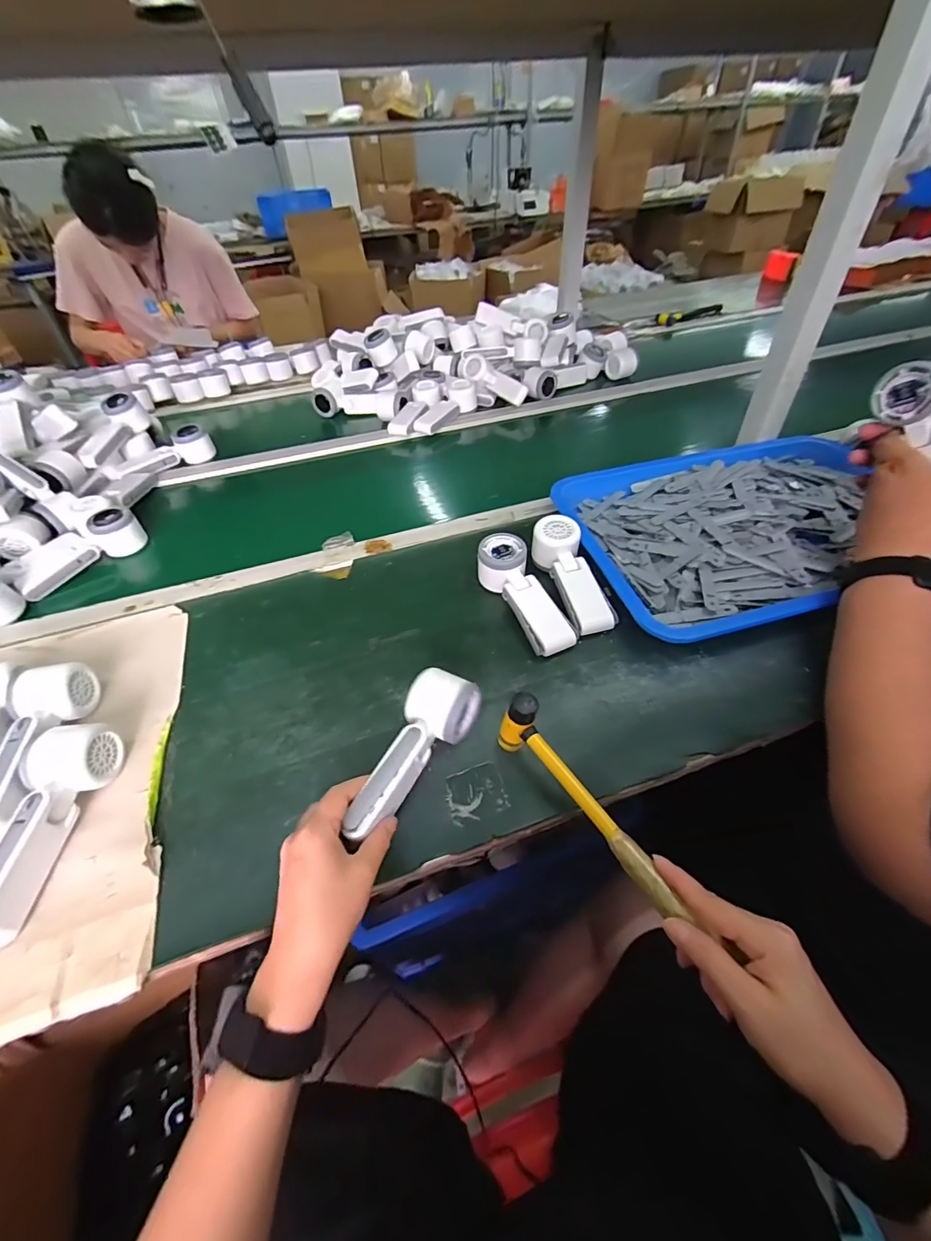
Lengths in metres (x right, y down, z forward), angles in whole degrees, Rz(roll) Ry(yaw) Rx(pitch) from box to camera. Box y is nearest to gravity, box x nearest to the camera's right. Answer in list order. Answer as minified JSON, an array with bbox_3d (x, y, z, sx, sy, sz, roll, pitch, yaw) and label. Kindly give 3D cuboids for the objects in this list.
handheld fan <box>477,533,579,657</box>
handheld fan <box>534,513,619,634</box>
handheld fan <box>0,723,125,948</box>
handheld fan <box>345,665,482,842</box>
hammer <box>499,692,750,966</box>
[{"bbox_3d":[0.069,-0.034,0.543,0.058,0.047,0.162,-19,50,-13],"label":"handheld fan"},{"bbox_3d":[0.128,-0.056,0.563,0.058,0.036,0.169,-14,61,-9],"label":"handheld fan"},{"bbox_3d":[-0.356,0.165,0.381,0.051,0.056,0.165,2,49,5],"label":"handheld fan"},{"bbox_3d":[-0.048,0.116,0.409,0.058,0.047,0.163,21,50,21],"label":"handheld fan"},{"bbox_3d":[0.094,0.147,0.374,0.028,0.059,0.188,-30,61,-21],"label":"hammer"}]

